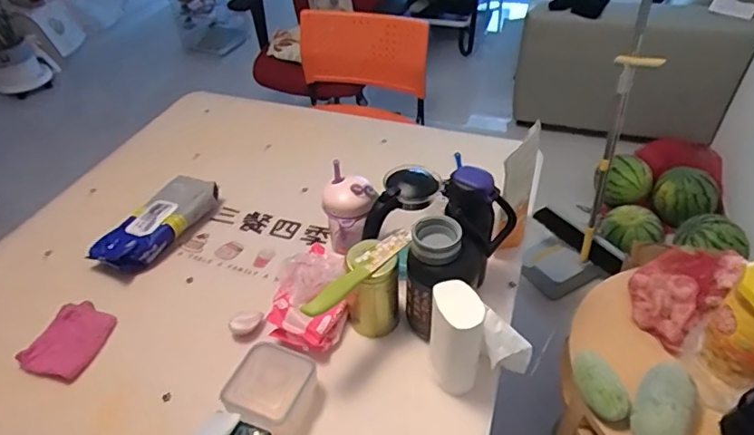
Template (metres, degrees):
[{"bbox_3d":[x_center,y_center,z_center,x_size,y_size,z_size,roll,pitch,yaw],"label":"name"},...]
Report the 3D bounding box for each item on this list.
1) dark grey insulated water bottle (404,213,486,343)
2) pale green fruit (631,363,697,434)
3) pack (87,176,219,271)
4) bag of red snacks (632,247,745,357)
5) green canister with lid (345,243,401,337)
[{"bbox_3d":[0.093,0.093,0.782,0.091,0.179,0.101,-25,47,-22],"label":"dark grey insulated water bottle"},{"bbox_3d":[0.516,0.346,0.944,0.094,0.084,0.151,27,51,28],"label":"pale green fruit"},{"bbox_3d":[-0.418,0.010,1.006,0.103,0.051,0.255,23,49,25],"label":"pack"},{"bbox_3d":[0.686,0.151,1.170,0.293,0.068,0.172,-30,49,-26],"label":"bag of red snacks"},{"bbox_3d":[-0.011,0.118,0.824,0.080,0.147,0.070,28,51,29],"label":"green canister with lid"}]

